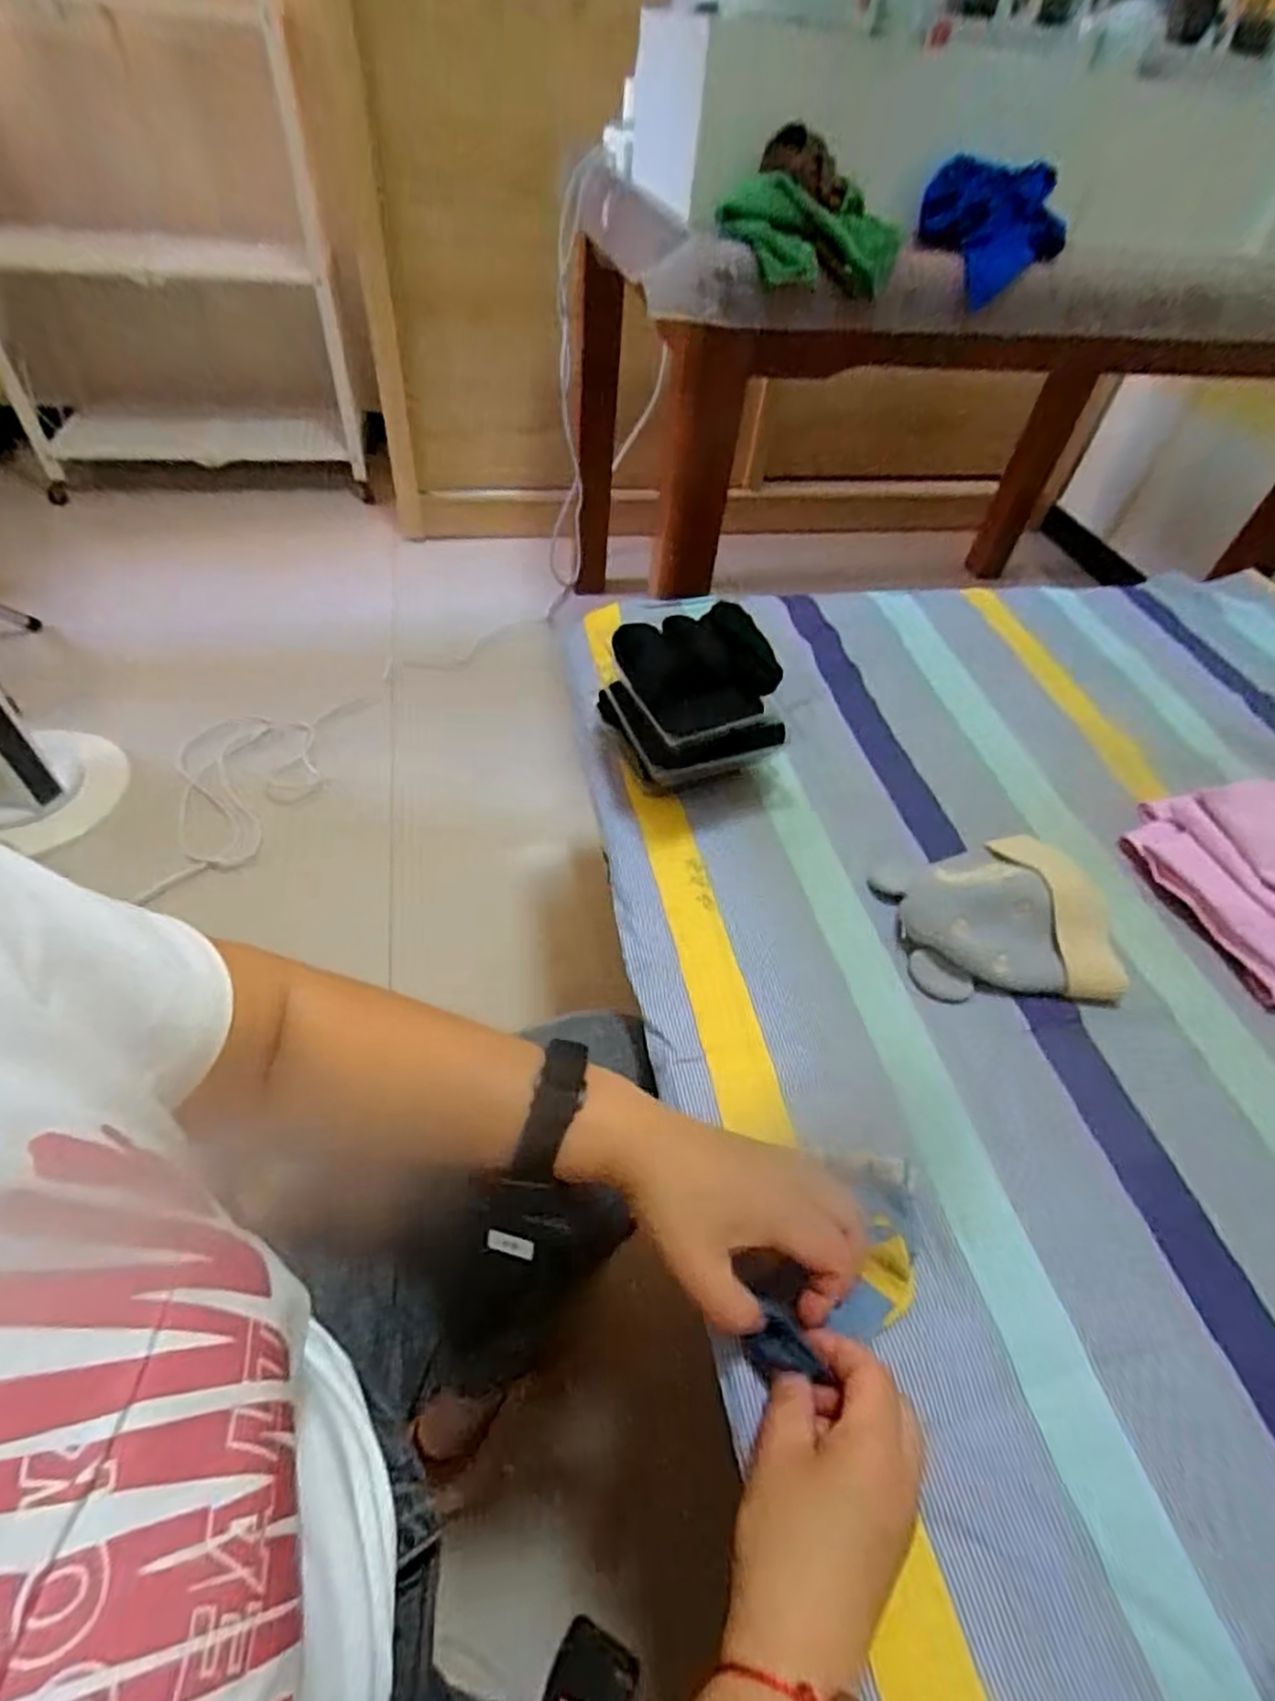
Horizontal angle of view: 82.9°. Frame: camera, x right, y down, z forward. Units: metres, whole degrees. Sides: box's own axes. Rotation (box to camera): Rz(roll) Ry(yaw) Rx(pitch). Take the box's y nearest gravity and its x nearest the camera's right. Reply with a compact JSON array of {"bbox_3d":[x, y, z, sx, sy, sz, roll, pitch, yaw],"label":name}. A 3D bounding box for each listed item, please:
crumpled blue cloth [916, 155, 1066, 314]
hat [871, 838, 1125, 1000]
[{"bbox_3d":[0.379,-0.680,0.787,0.103,0.098,0.134,-14,53,-16],"label":"crumpled blue cloth"},{"bbox_3d":[0.268,0.045,0.543,0.148,0.045,0.142,0,50,-6],"label":"hat"}]

